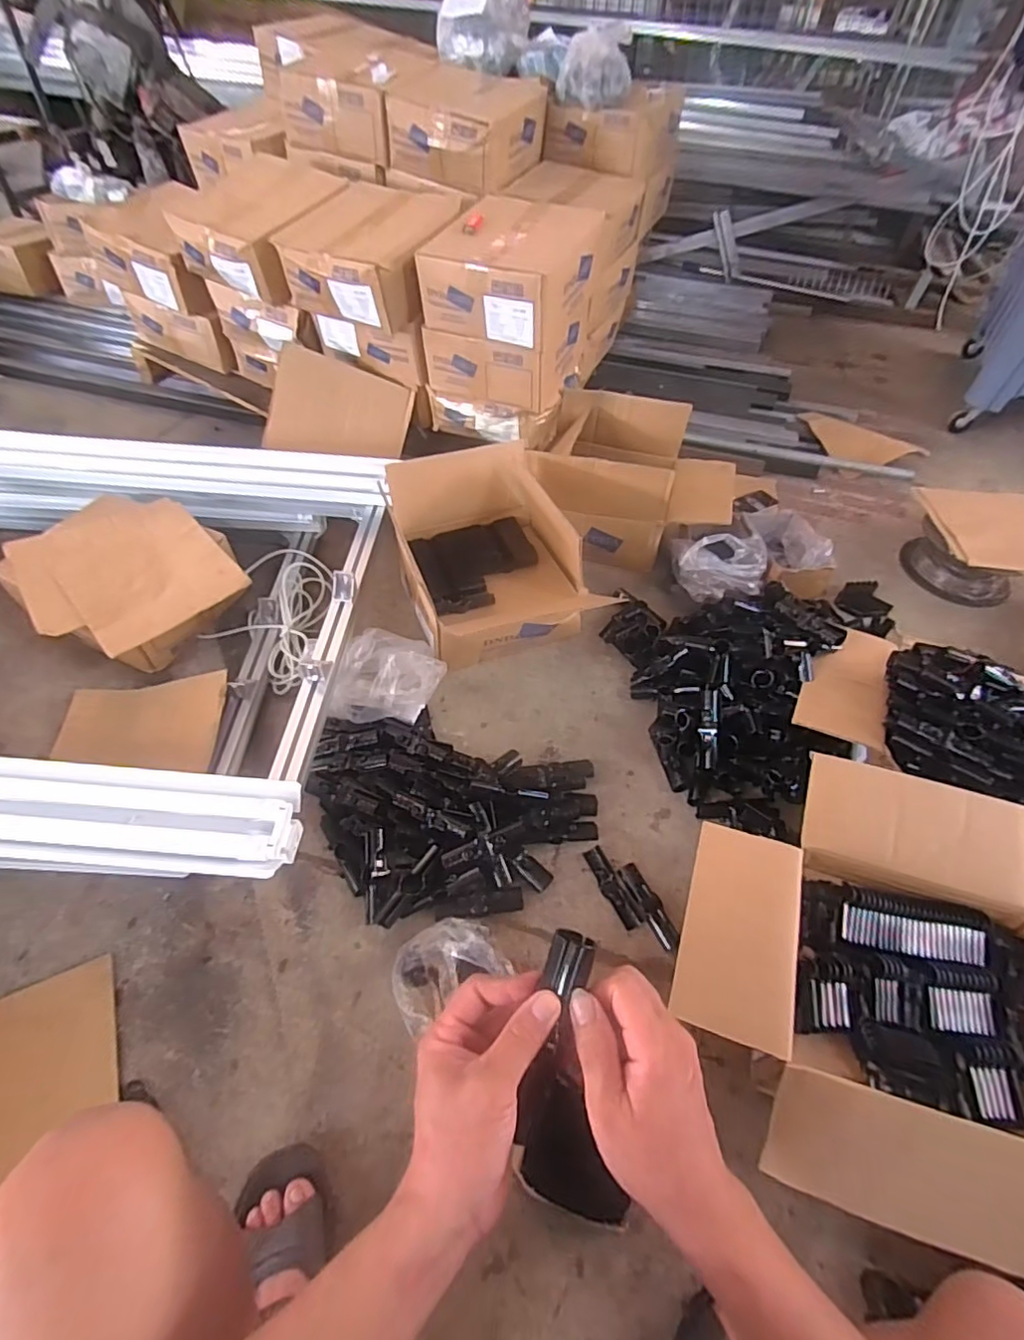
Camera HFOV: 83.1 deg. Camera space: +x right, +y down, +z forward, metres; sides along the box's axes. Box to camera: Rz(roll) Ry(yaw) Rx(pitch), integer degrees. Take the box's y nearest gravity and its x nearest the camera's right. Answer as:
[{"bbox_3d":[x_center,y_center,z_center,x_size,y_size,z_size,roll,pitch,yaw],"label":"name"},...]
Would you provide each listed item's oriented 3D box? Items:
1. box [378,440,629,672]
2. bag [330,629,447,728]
[{"bbox_3d":[-0.044,-0.219,1.136,0.336,0.235,0.377,-10,52,-12],"label":"box"},{"bbox_3d":[-0.214,0.000,1.013,0.187,0.080,0.174,-2,51,-6],"label":"bag"}]

